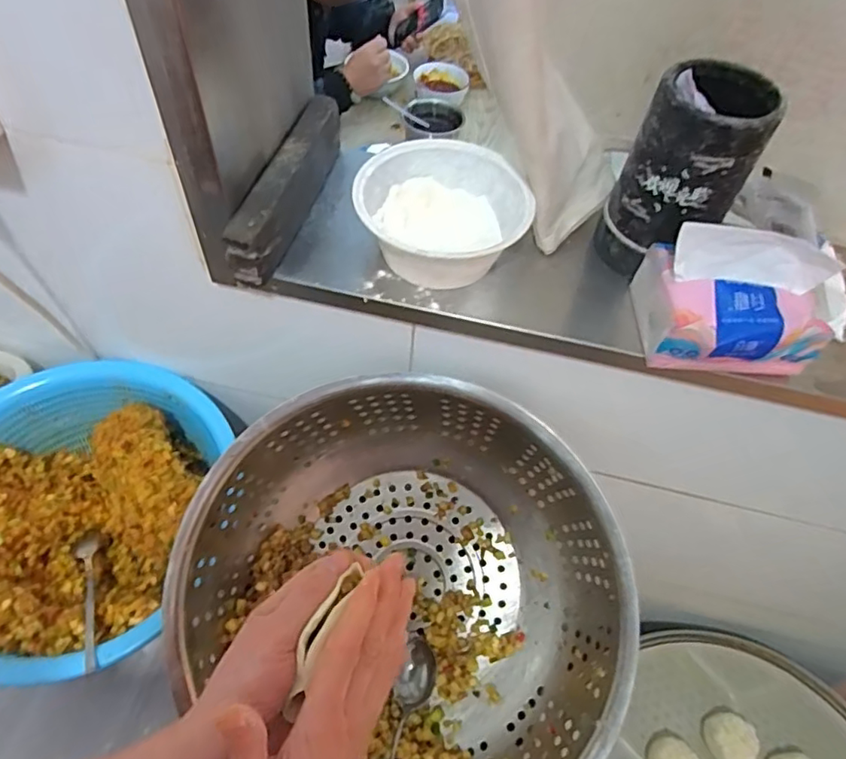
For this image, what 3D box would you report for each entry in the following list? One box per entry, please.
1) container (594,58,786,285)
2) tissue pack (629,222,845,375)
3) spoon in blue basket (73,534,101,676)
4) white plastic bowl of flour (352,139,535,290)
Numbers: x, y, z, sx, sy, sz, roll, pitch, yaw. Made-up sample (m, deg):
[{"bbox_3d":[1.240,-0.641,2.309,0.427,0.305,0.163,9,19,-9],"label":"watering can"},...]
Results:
[{"bbox_3d":[0.206,-0.160,0.458,0.086,0.140,0.088,2,53,-3],"label":"container"},{"bbox_3d":[0.237,-0.066,0.435,0.127,0.088,0.091,4,53,-2],"label":"tissue pack"},{"bbox_3d":[-0.330,0.212,0.566,0.026,0.016,0.180,-22,34,-19],"label":"spoon in blue basket"},{"bbox_3d":[0.015,-0.131,0.482,0.135,0.063,0.131,2,53,-3],"label":"white plastic bowl of flour"}]

